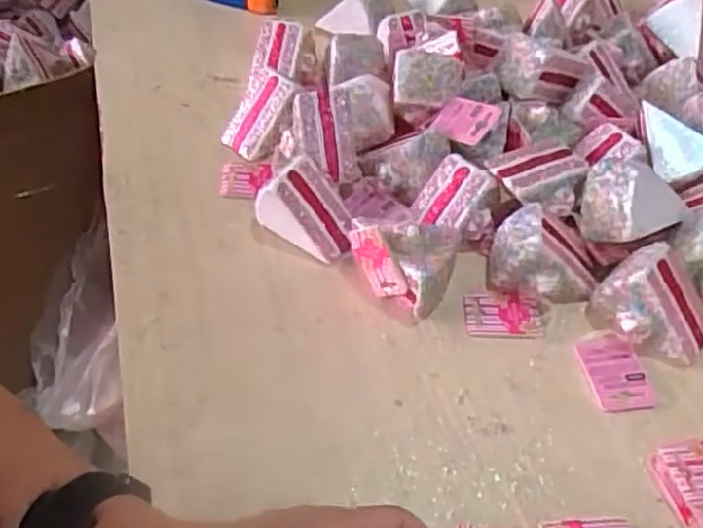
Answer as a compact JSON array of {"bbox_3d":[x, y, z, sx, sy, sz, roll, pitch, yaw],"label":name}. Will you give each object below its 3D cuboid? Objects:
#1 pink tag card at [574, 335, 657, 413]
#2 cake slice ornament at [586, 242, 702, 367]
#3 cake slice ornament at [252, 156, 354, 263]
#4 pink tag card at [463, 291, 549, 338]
[{"bbox_3d":[0.209,0.087,0.555,0.046,0.007,0.063,-8,53,-4],"label":"pink tag card"},{"bbox_3d":[0.248,0.030,0.567,0.090,0.062,0.068,28,52,24],"label":"cake slice ornament"},{"bbox_3d":[-0.040,-0.049,0.629,0.086,0.065,0.057,27,52,23],"label":"cake slice ornament"},{"bbox_3d":[0.131,0.043,0.591,0.068,0.005,0.042,-1,56,5],"label":"pink tag card"}]

